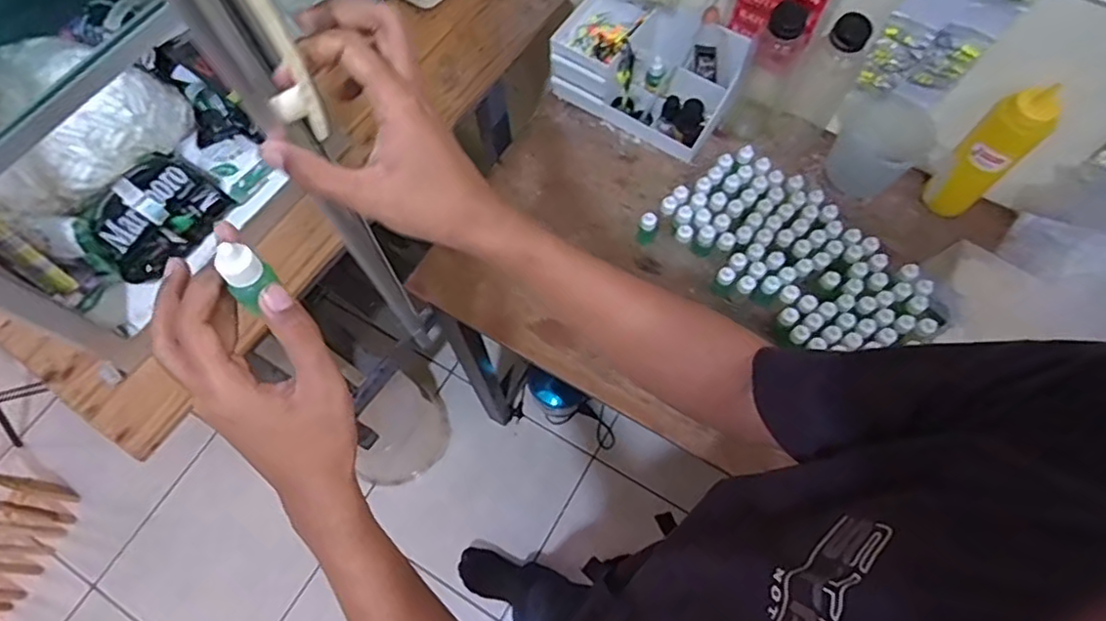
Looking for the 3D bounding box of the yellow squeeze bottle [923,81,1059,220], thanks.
[{"bbox_3d":[0.514,-0.183,0.756,0.059,0.201,0.047,39,74,15],"label":"yellow squeeze bottle"}]

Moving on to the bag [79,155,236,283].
[{"bbox_3d":[-0.427,-0.107,0.669,0.096,0.064,0.130,39,74,15],"label":"bag"}]

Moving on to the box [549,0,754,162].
[{"bbox_3d":[0.127,-0.331,0.866,0.241,0.105,0.144,27,71,11],"label":"box"}]

